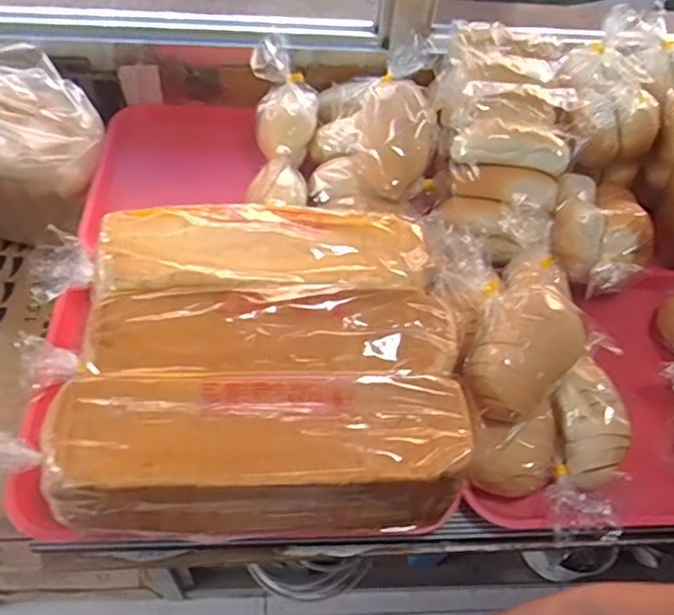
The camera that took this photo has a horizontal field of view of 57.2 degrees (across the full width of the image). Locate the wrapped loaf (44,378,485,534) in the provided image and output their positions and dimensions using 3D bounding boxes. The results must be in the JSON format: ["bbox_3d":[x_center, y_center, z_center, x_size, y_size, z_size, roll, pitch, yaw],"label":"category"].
[{"bbox_3d":[-0.058,0.125,0.535,0.348,0.108,0.101,0,53,-6],"label":"wrapped loaf"}]

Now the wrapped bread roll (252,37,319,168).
[{"bbox_3d":[-0.066,-0.272,0.797,0.085,0.066,0.185,-6,72,-9],"label":"wrapped bread roll"}]

